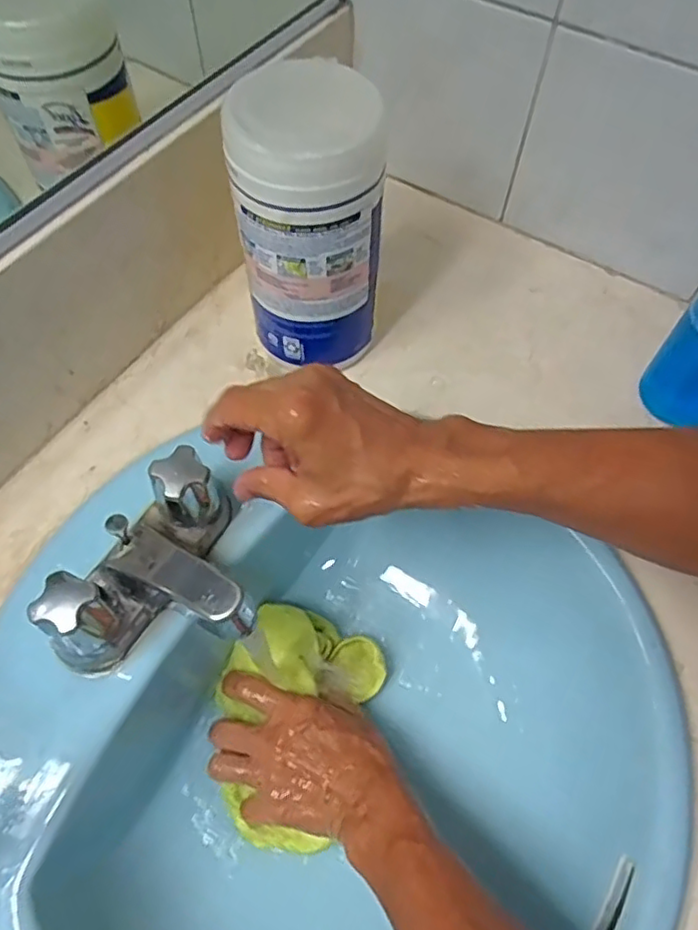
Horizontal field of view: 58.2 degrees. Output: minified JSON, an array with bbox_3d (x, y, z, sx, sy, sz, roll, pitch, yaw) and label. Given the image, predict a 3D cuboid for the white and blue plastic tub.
[{"bbox_3d":[-0.029,-0.170,0.480,0.098,0.216,0.092,0,61,-1],"label":"white and blue plastic tub"}]

